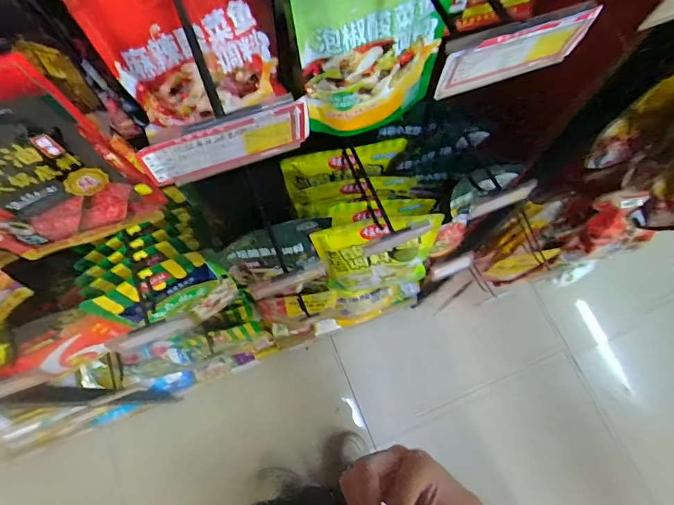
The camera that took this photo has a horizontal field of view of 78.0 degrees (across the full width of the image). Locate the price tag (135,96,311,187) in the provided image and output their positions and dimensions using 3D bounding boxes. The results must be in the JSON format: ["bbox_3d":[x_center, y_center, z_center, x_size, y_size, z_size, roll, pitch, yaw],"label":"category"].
[{"bbox_3d":[-0.062,-0.062,0.246,0.095,0.044,0.004,-21,73,-8],"label":"price tag"}]

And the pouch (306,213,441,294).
[{"bbox_3d":[0.069,0.008,0.721,0.205,0.230,0.058,-5,72,-3],"label":"pouch"}]

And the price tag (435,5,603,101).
[{"bbox_3d":[0.113,-0.126,0.267,0.097,0.045,0.009,-17,73,-7],"label":"price tag"}]

